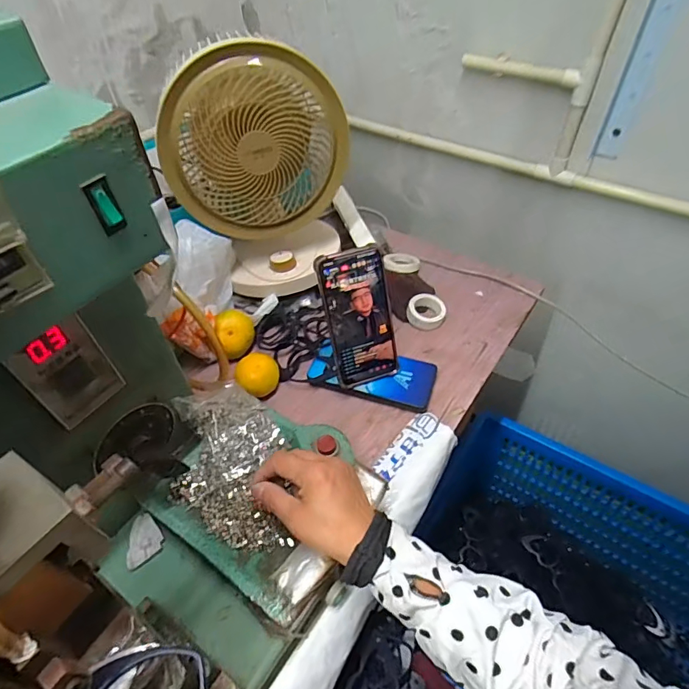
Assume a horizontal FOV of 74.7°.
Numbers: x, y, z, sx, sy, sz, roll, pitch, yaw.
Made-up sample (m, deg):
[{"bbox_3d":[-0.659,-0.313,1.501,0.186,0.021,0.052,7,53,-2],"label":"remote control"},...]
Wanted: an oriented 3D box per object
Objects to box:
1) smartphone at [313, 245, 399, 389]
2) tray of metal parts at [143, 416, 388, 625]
[{"bbox_3d":[0.018,-0.027,0.535,0.077,0.168,0.007,-17,27,-11],"label":"smartphone"},{"bbox_3d":[-0.073,0.142,0.424,0.179,0.029,0.145,28,56,25],"label":"tray of metal parts"}]

